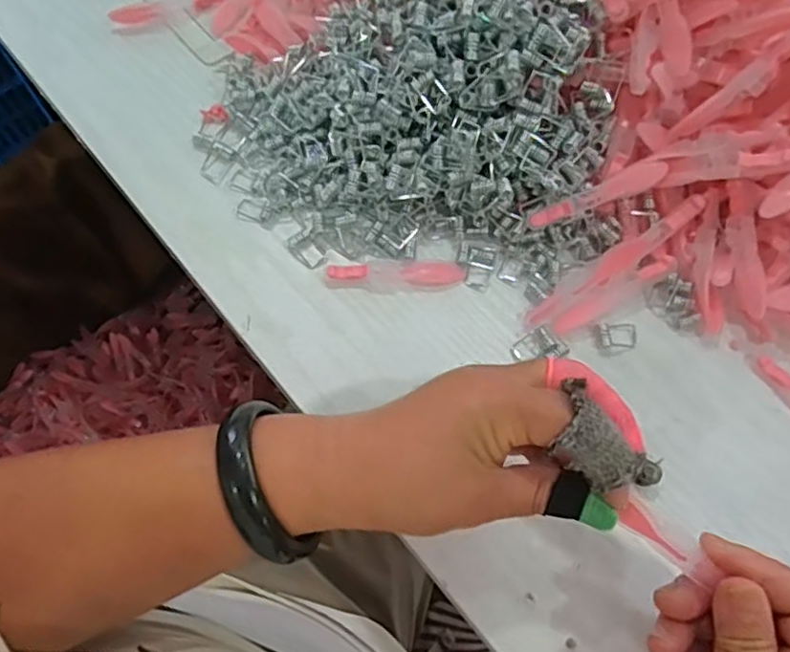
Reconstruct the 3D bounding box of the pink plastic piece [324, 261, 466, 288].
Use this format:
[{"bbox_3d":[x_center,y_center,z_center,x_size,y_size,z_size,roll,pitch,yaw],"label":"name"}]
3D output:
[{"bbox_3d":[0.000,-0.030,0.366,0.078,0.006,0.015,-2,68,-2],"label":"pink plastic piece"}]

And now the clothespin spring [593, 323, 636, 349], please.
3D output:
[{"bbox_3d":[0.124,0.005,0.356,0.024,0.004,0.014,-3,68,-3],"label":"clothespin spring"}]

